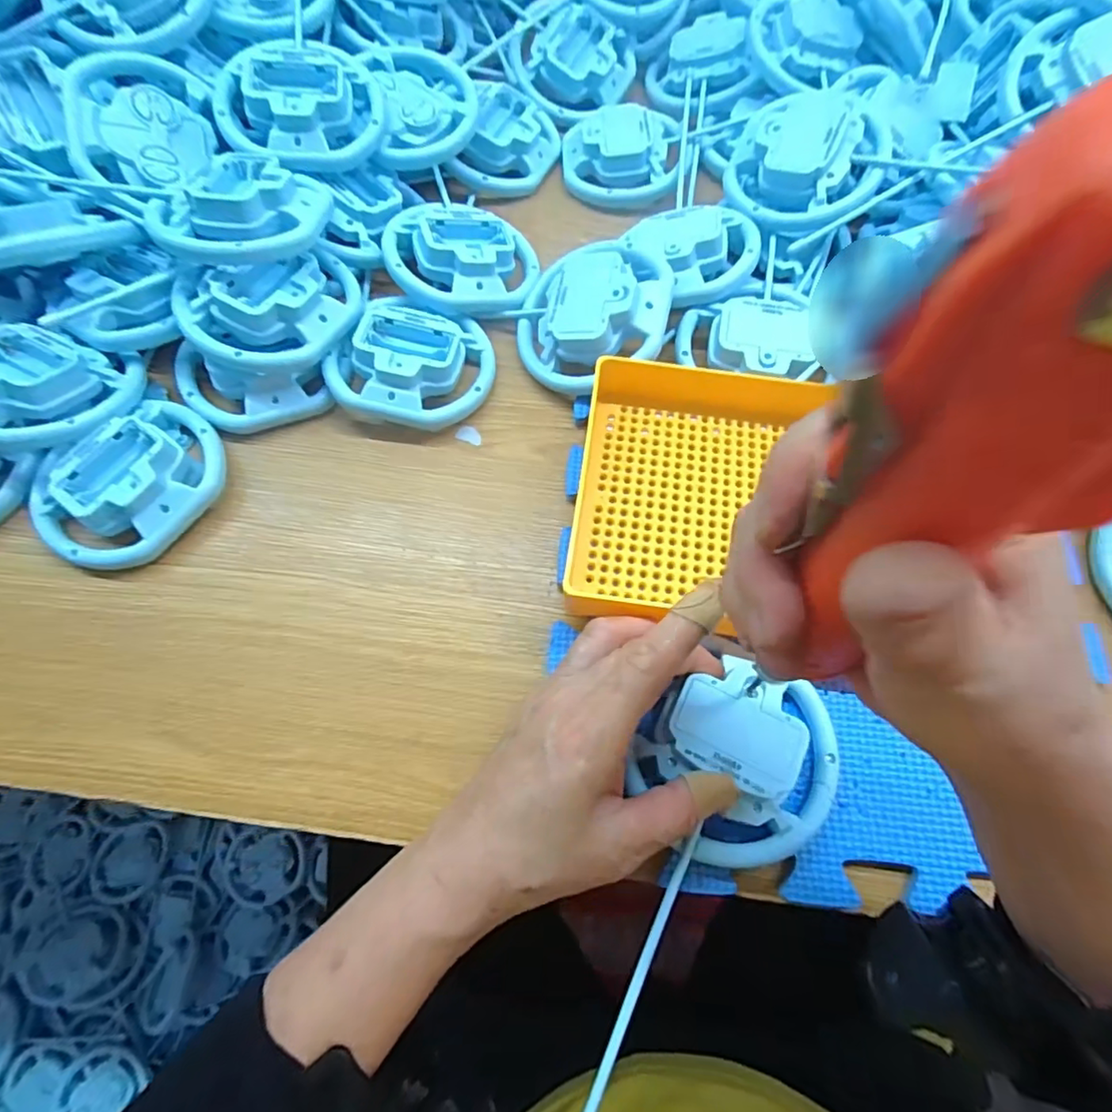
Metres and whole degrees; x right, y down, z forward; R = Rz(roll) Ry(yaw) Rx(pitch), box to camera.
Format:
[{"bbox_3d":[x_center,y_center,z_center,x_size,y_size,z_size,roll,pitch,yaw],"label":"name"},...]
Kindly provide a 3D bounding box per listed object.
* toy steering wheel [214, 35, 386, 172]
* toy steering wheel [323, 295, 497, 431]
[{"bbox_3d":[-0.168,-0.300,0.393,0.098,0.032,0.094,0,67,-1],"label":"toy steering wheel"},{"bbox_3d":[-0.087,-0.121,0.368,0.091,0.029,0.091,0,70,-1],"label":"toy steering wheel"}]

